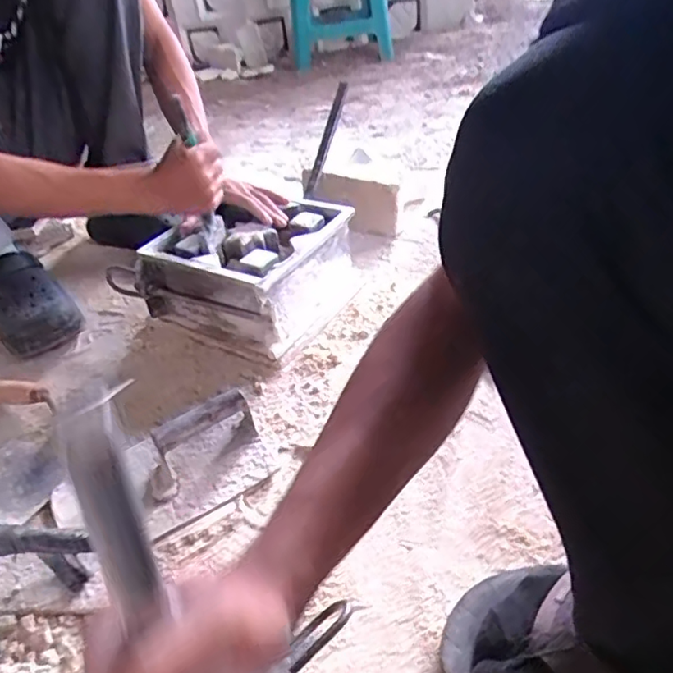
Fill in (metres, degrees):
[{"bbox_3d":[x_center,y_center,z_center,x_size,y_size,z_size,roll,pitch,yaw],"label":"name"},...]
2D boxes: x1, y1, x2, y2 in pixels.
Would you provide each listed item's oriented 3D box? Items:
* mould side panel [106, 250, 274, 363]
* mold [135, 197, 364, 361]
[{"bbox_3d":[-0.211,-0.047,0.827,0.287,0.129,0.025,15,43,25],"label":"mould side panel"},{"bbox_3d":[-0.114,-0.104,0.889,0.219,0.138,0.268,19,45,29],"label":"mold"}]

